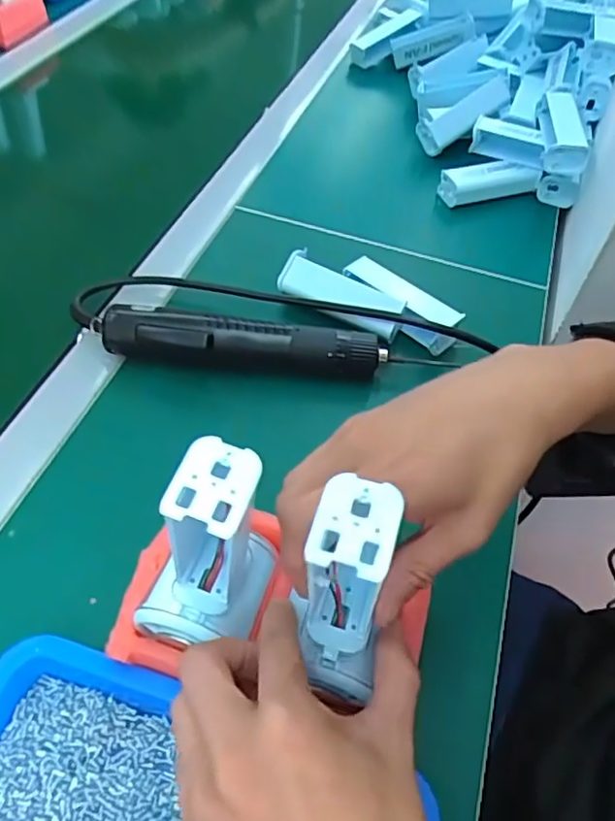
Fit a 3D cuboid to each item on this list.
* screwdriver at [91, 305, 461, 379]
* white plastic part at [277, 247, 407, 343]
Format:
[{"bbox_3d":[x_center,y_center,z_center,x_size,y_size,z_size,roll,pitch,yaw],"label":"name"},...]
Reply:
[{"bbox_3d":[-0.027,-0.046,0.431,0.240,0.031,0.027,6,52,0],"label":"screwdriver"},{"bbox_3d":[0.025,-0.088,0.459,0.099,0.023,0.030,30,56,18],"label":"white plastic part"}]

